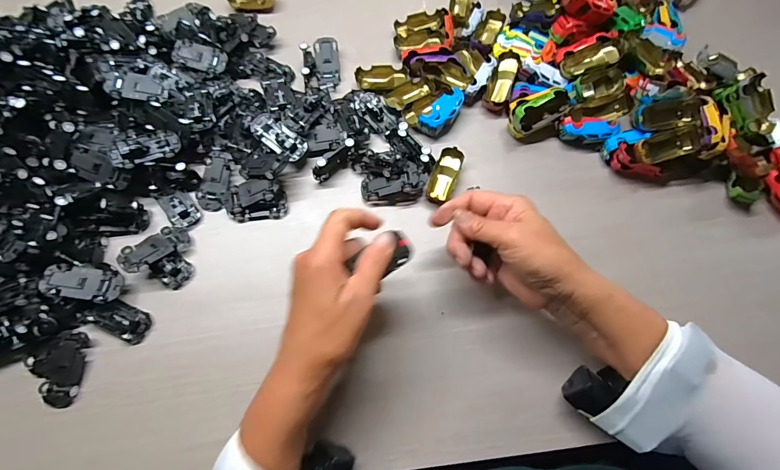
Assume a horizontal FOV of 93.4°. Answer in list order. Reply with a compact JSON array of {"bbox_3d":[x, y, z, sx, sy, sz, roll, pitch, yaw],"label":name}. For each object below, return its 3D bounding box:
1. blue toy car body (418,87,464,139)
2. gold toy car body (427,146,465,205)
[{"bbox_3d":[0.064,-0.143,0.429,0.065,0.026,0.024,-42,75,-15],"label":"blue toy car body"},{"bbox_3d":[0.062,-0.066,0.415,0.027,0.014,0.064,21,84,7],"label":"gold toy car body"}]

